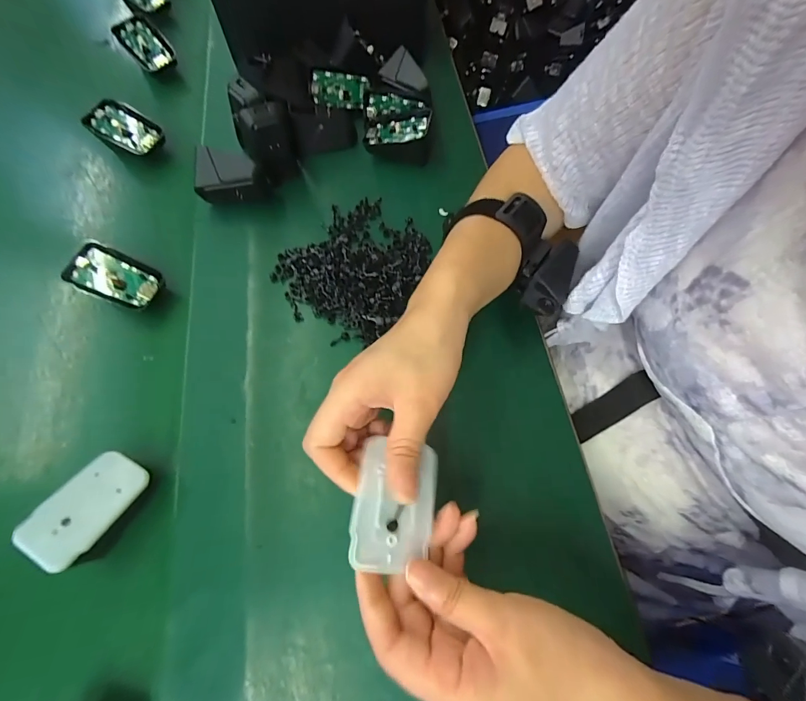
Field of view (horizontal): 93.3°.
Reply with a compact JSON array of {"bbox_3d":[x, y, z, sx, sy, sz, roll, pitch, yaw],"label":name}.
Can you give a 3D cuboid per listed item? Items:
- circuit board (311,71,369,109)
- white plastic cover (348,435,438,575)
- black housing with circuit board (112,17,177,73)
[{"bbox_3d":[-0.068,-0.277,0.406,0.057,0.031,0.005,-3,42,-18],"label":"circuit board"},{"bbox_3d":[-0.004,0.085,0.212,0.045,0.010,0.066,13,67,-10],"label":"white plastic cover"},{"bbox_3d":[-0.307,-0.365,0.451,0.044,0.016,0.070,-41,88,-8],"label":"black housing with circuit board"}]

